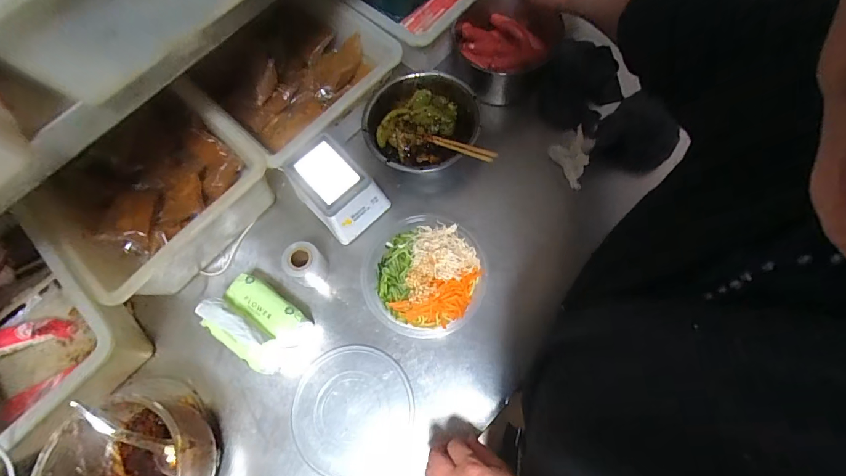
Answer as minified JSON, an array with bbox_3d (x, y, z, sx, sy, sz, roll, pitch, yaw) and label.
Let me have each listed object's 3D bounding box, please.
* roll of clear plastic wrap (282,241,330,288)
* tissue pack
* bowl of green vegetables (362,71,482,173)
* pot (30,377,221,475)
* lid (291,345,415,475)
[{"bbox_3d":[-0.173,0.040,0.584,0.057,0.074,0.053,-2,70,4],"label":"roll of clear plastic wrap"},{"bbox_3d":[-0.231,0.110,0.534,0.120,0.092,0.096,34,77,16],"label":"tissue pack"},{"bbox_3d":[-0.005,-0.186,0.632,0.177,0.057,0.187,0,76,1],"label":"bowl of green vegetables"},{"bbox_3d":[-0.362,0.284,0.488,0.171,0.110,0.179,-2,70,4],"label":"pot"},{"bbox_3d":[-0.097,0.236,0.539,0.161,0.004,0.162,-1,71,4],"label":"lid"}]

